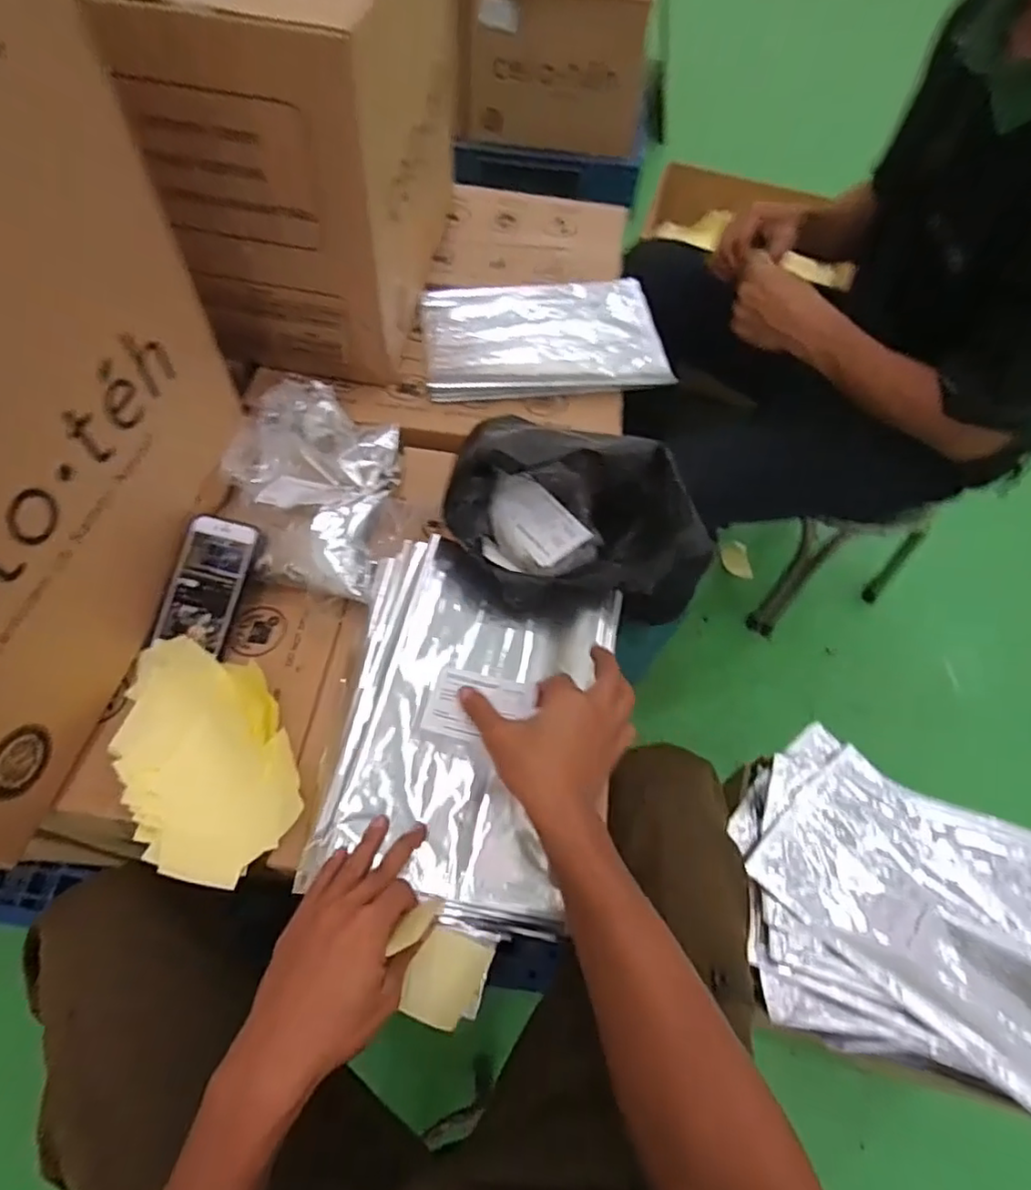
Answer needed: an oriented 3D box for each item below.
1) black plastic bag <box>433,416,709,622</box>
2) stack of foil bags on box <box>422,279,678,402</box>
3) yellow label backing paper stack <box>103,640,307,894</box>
[{"bbox_3d":[0.053,-0.070,0.574,0.227,0.115,0.162,20,61,8],"label":"black plastic bag"},{"bbox_3d":[0.034,-0.342,0.809,0.298,0.023,0.208,-2,60,-5],"label":"stack of foil bags on box"},{"bbox_3d":[-0.258,0.123,0.514,0.122,0.023,0.214,-26,65,-17],"label":"yellow label backing paper stack"}]

